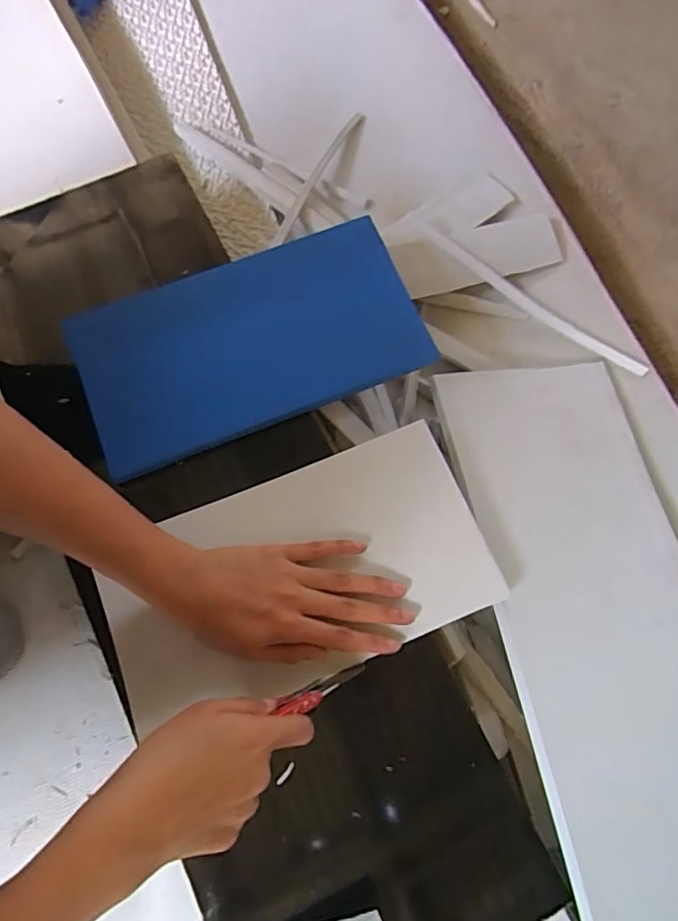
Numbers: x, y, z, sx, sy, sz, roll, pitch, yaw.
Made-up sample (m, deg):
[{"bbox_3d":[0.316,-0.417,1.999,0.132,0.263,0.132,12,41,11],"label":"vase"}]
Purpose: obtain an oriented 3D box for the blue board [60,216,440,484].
[{"bbox_3d":[-0.075,-0.101,0.467,0.282,0.024,0.148,-22,76,-7],"label":"blue board"}]

